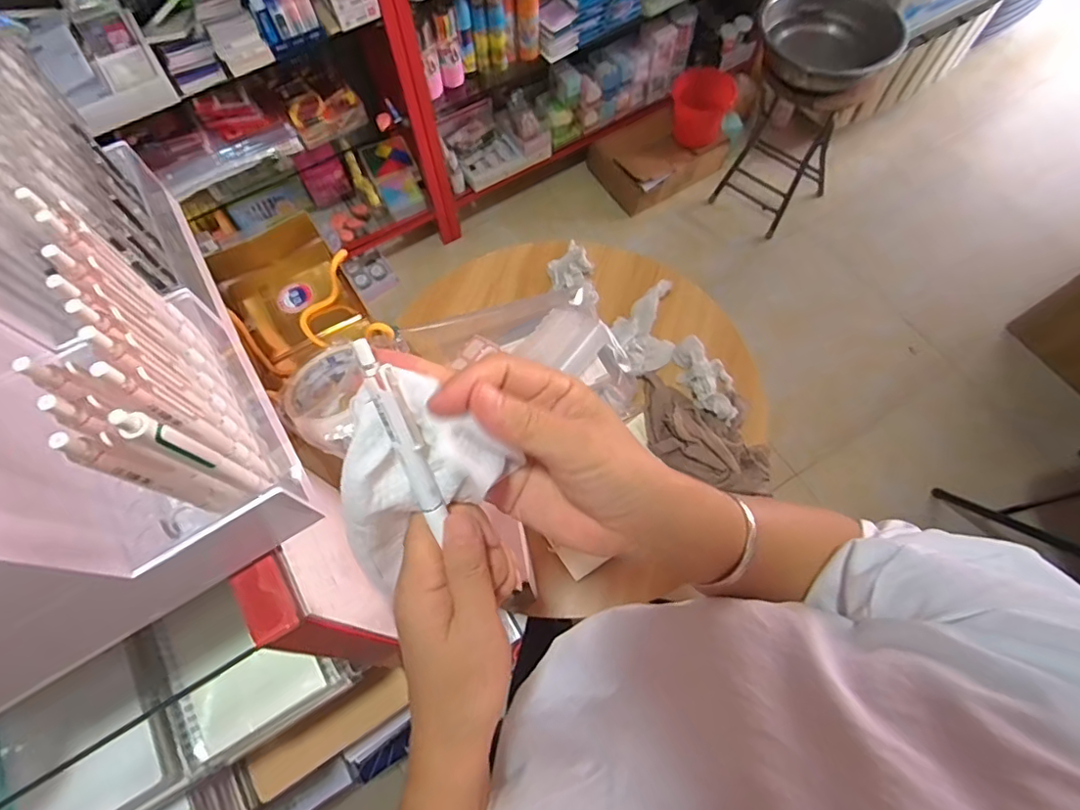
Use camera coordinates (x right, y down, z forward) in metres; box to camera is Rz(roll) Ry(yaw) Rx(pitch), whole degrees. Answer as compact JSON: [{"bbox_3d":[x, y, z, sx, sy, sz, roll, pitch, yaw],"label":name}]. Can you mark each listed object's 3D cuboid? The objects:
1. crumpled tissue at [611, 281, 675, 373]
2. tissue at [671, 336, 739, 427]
[{"bbox_3d":[0.156,-0.116,0.836,0.087,0.029,0.144,-1,67,1],"label":"crumpled tissue"},{"bbox_3d":[0.242,-0.038,0.794,0.064,0.033,0.141,-23,68,-8],"label":"tissue"}]

